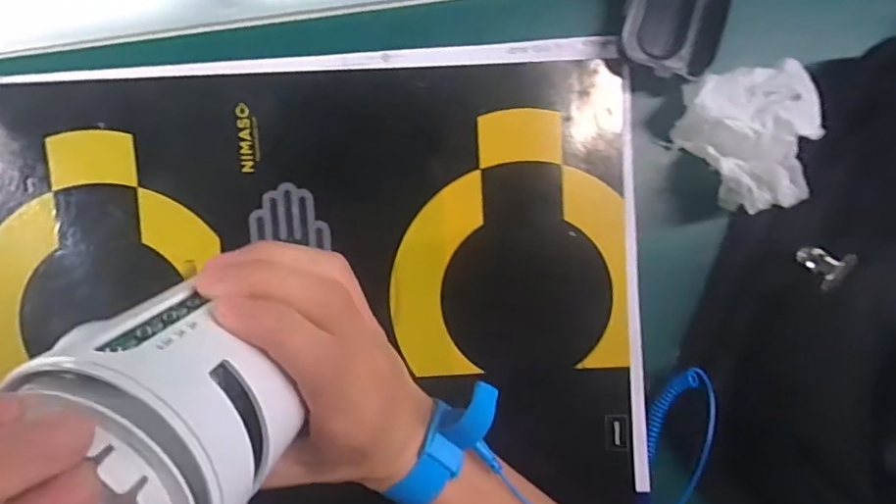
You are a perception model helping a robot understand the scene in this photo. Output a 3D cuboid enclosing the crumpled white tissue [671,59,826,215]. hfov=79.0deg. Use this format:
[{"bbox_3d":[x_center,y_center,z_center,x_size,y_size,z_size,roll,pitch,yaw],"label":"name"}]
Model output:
[{"bbox_3d":[0.153,-0.058,0.277,0.064,0.046,0.071,-9,95,-3],"label":"crumpled white tissue"}]

